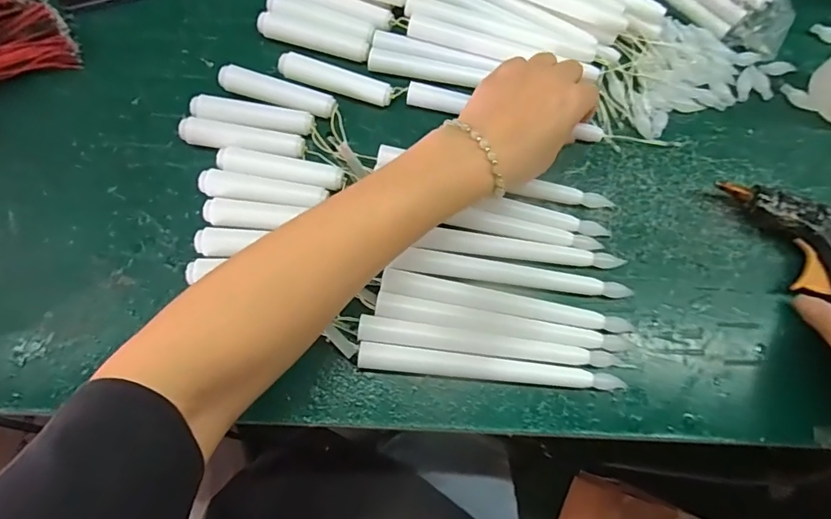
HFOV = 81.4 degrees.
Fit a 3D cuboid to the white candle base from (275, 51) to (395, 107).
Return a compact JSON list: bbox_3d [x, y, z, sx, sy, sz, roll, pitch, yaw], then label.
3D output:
[{"bbox_3d":[-0.060,-0.137,0.370,0.087,0.019,0.021,19,73,5],"label":"white candle base"}]

